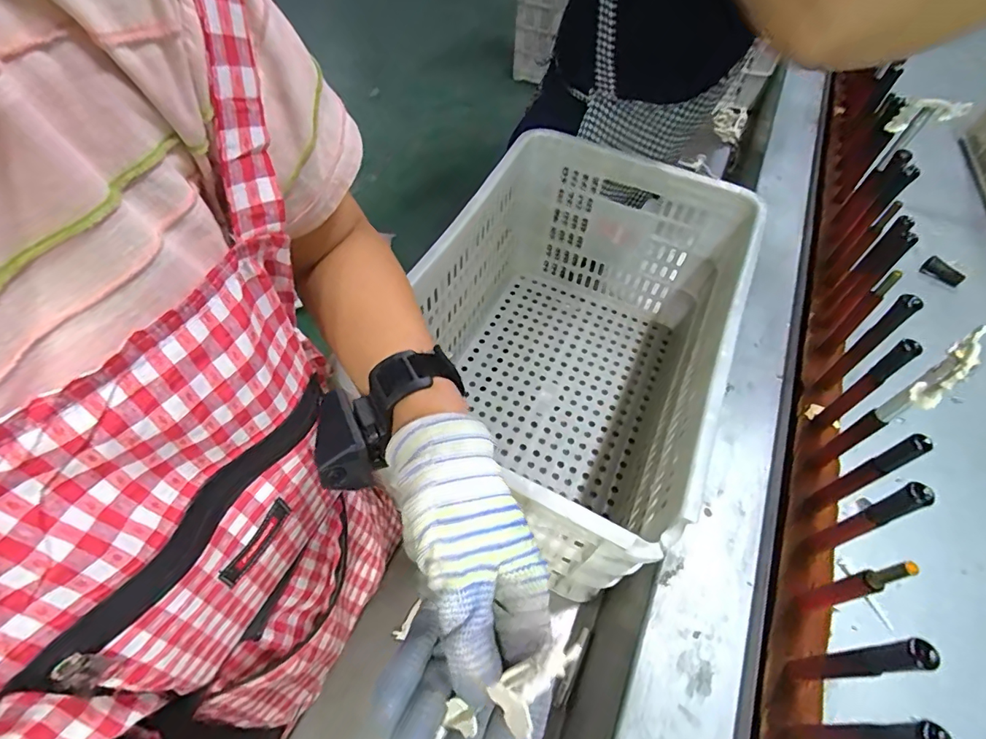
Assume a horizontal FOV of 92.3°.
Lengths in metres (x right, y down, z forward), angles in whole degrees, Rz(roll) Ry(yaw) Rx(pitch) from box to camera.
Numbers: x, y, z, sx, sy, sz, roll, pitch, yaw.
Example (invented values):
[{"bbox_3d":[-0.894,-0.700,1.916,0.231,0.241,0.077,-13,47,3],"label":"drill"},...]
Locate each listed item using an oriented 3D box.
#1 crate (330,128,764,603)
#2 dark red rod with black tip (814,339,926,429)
[{"bbox_3d":[0.101,-0.030,0.662,0.354,0.290,0.543,19,59,15],"label":"crate"},{"bbox_3d":[0.372,0.020,0.477,0.015,0.146,0.017,-31,60,-21],"label":"dark red rod with black tip"}]

